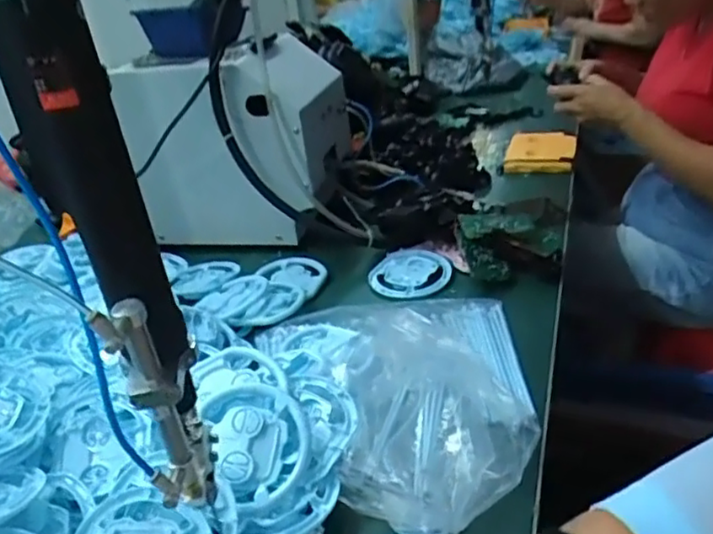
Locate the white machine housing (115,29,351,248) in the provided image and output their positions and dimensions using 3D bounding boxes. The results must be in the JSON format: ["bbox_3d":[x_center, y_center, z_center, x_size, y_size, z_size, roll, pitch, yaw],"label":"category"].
[{"bbox_3d":[-0.173,-0.187,0.972,0.277,0.254,0.195,1,29,15],"label":"white machine housing"}]

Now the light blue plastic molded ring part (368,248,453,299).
[{"bbox_3d":[0.072,0.007,0.855,0.105,0.013,0.111,-6,28,3],"label":"light blue plastic molded ring part"}]

